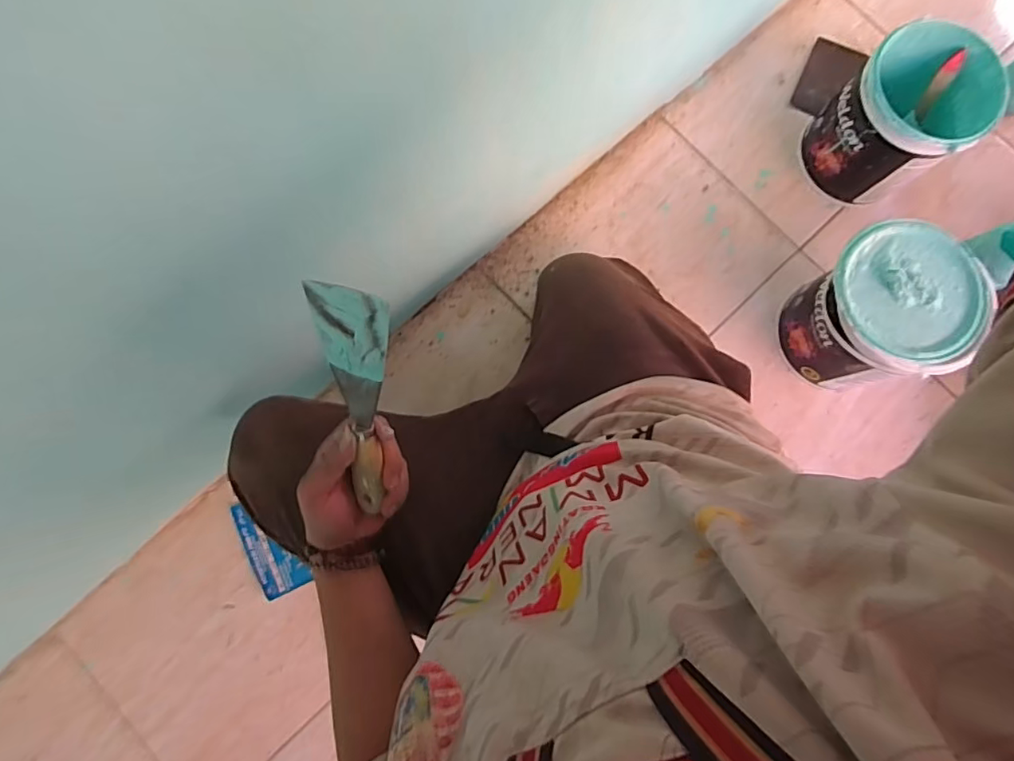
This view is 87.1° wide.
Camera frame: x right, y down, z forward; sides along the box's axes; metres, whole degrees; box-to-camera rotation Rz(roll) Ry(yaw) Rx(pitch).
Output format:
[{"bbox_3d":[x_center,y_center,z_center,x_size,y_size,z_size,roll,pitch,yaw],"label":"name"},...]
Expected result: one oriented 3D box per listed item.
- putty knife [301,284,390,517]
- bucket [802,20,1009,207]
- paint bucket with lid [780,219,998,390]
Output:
[{"bbox_3d":[-0.110,0.020,0.401,0.055,0.023,0.185,0,119,-2],"label":"putty knife"},{"bbox_3d":[0.519,-0.349,0.745,0.146,0.163,0.160,0,81,-2],"label":"bucket"},{"bbox_3d":[0.450,-0.088,0.695,0.143,0.181,0.152,0,81,-2],"label":"paint bucket with lid"}]

